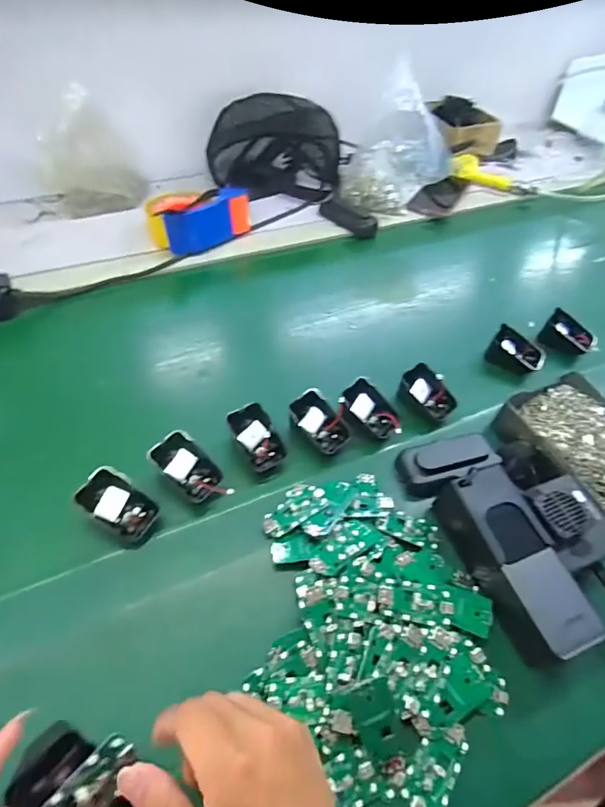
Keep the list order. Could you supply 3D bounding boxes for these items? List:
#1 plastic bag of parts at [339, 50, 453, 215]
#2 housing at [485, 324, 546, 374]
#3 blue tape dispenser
[{"bbox_3d":[0.157,-0.424,0.773,0.147,0.202,0.140,-4,50,-8],"label":"plastic bag of parts"},{"bbox_3d":[0.278,-0.067,0.608,0.069,0.039,0.043,38,57,25],"label":"housing"},{"bbox_3d":[-0.170,-0.295,0.732,0.153,0.064,0.097,-24,55,-22],"label":"blue tape dispenser"}]

